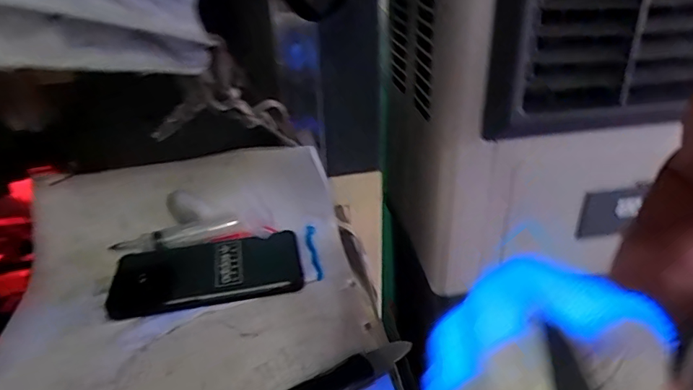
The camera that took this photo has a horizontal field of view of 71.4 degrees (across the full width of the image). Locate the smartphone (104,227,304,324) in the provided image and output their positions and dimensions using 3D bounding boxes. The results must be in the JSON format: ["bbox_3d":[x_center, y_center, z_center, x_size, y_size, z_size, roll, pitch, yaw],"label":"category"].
[{"bbox_3d":[-0.125,0.068,0.437,0.162,0.011,0.081,-9,38,-9],"label":"smartphone"}]

